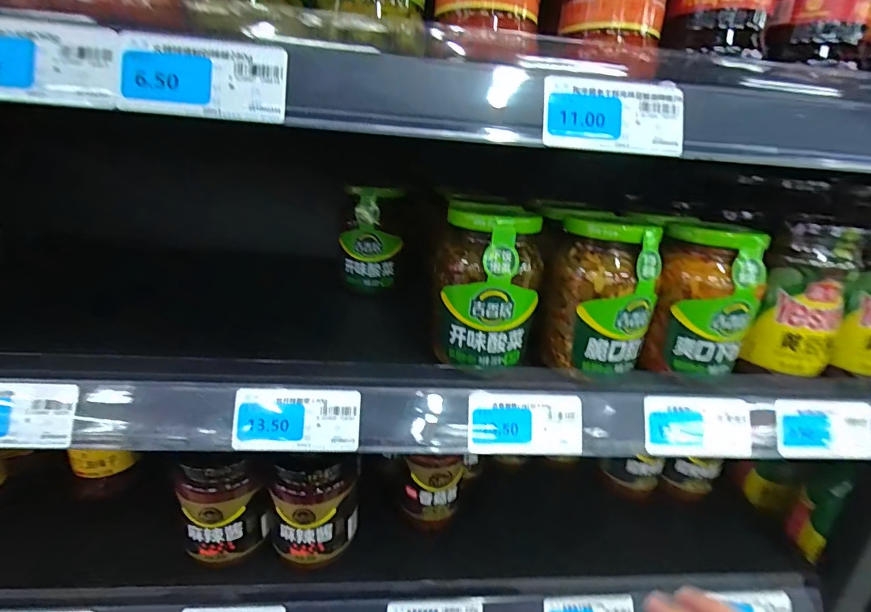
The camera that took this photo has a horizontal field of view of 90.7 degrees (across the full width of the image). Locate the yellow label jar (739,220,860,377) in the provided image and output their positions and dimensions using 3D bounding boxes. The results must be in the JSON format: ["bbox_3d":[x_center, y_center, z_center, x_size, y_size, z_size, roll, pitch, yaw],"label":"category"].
[{"bbox_3d":[0.276,-0.007,0.321,0.047,0.106,0.051,21,25,41],"label":"yellow label jar"}]

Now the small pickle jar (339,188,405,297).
[{"bbox_3d":[-0.068,-0.074,0.472,0.064,0.108,0.074,2,19,-6],"label":"small pickle jar"}]

